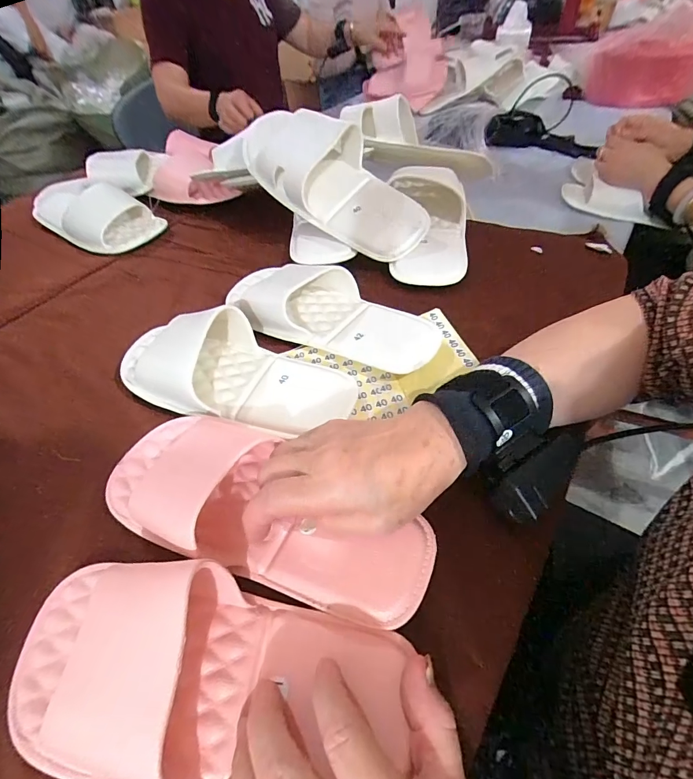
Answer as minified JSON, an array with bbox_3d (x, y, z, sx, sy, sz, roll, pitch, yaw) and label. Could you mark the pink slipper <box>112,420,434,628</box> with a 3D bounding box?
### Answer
[{"bbox_3d":[-0.062,0.074,0.249,0.235,0.049,0.091,18,55,17],"label":"pink slipper"}]

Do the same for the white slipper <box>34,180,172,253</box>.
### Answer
[{"bbox_3d":[-0.399,-0.280,0.582,0.273,0.058,0.112,29,59,26],"label":"white slipper"}]

